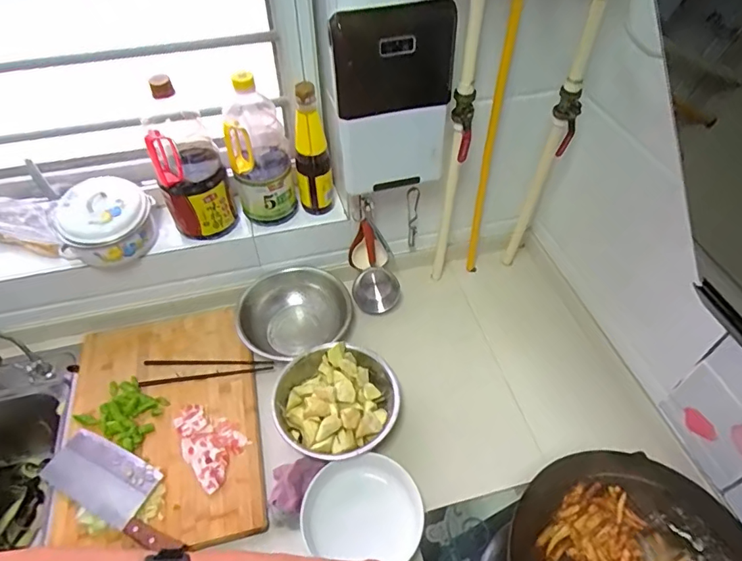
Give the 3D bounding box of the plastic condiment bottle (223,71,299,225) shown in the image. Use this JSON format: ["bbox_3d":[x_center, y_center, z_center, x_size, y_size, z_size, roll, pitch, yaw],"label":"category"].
[{"bbox_3d":[-0.202,-0.236,0.874,0.106,0.283,0.104,-18,51,-14],"label":"plastic condiment bottle"}]

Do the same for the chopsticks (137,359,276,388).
[{"bbox_3d":[-0.313,0.165,0.926,0.244,0.015,0.055,-6,49,-4],"label":"chopsticks"}]

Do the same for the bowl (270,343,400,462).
[{"bbox_3d":[-0.061,0.211,0.837,0.201,0.080,0.208,-1,49,1],"label":"bowl"}]

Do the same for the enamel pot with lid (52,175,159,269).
[{"bbox_3d":[-0.482,-0.097,0.892,0.163,0.122,0.147,-31,55,-23],"label":"enamel pot with lid"}]

